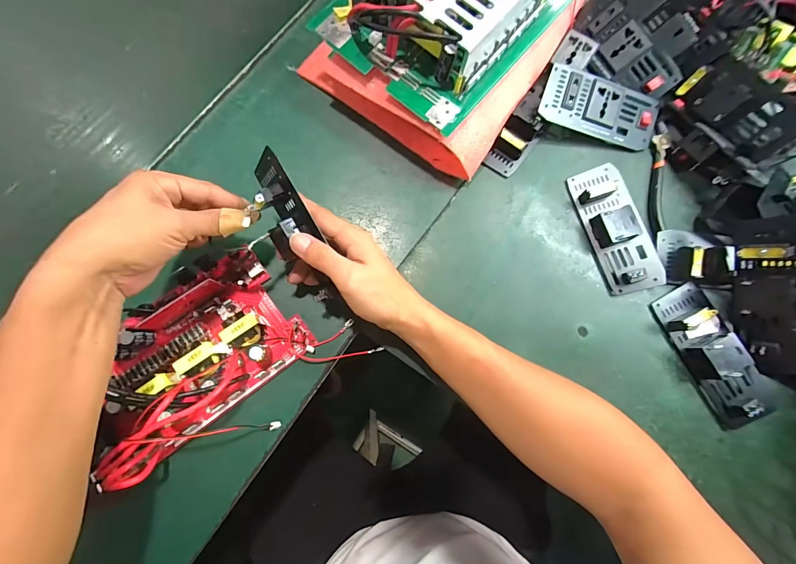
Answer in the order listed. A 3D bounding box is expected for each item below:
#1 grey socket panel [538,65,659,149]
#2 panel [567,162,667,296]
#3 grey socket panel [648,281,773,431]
[{"bbox_3d":[0.222,-0.189,0.380,0.135,0.013,0.056,13,102,-11],"label":"grey socket panel"},{"bbox_3d":[0.236,-0.061,0.368,0.055,0.025,0.141,-15,81,-6],"label":"panel"},{"bbox_3d":[0.323,0.072,0.343,0.060,0.028,0.141,-23,82,-7],"label":"grey socket panel"}]

